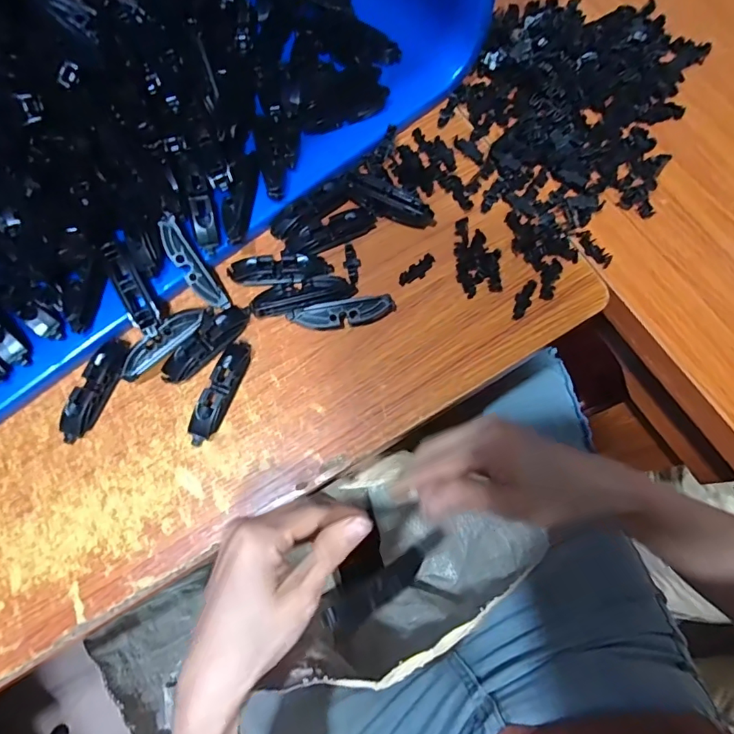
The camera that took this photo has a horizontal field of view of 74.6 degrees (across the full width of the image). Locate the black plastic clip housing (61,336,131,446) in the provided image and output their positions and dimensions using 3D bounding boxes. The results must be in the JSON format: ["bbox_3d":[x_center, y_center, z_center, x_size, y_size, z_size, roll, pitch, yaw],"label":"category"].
[{"bbox_3d":[-0.202,0.017,0.358,0.021,0.017,0.081,25,74,7],"label":"black plastic clip housing"}]

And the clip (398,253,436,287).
[{"bbox_3d":[0.042,-0.079,0.393,0.035,0.008,0.012,-38,77,-11],"label":"clip"}]

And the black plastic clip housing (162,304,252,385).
[{"bbox_3d":[-0.122,-0.018,0.370,0.022,0.017,0.079,43,77,12],"label":"black plastic clip housing"}]

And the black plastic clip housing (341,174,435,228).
[{"bbox_3d":[0.018,-0.136,0.402,0.078,0.022,0.020,25,74,7],"label":"black plastic clip housing"}]

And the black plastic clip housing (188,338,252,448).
[{"bbox_3d":[-0.109,0.017,0.358,0.017,0.019,0.083,20,74,6],"label":"black plastic clip housing"}]

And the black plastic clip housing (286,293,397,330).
[{"bbox_3d":[-0.019,-0.040,0.376,0.080,0.020,0.019,-9,73,-3],"label":"black plastic clip housing"}]

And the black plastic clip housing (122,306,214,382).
[{"bbox_3d":[-0.151,-0.021,0.360,0.078,0.011,0.018,-41,77,-12],"label":"black plastic clip housing"}]

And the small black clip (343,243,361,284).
[{"bbox_3d":[-0.012,-0.084,0.395,0.013,0.009,0.034,-4,73,-1],"label":"small black clip"}]

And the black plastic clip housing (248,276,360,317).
[{"bbox_3d":[-0.049,-0.056,0.381,0.080,0.020,0.021,-13,73,-4],"label":"black plastic clip housing"}]

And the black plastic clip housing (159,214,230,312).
[{"bbox_3d":[-0.134,-0.077,0.371,0.019,0.016,0.077,-36,100,-10],"label":"black plastic clip housing"}]

